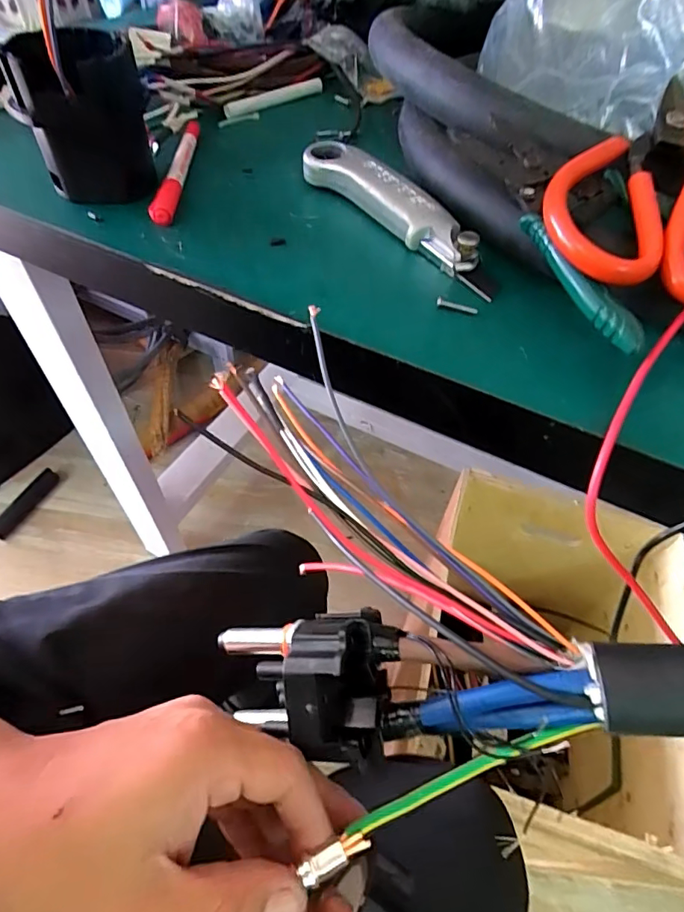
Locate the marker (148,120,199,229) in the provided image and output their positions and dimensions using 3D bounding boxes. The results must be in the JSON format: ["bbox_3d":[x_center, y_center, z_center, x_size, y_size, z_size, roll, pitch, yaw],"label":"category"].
[{"bbox_3d":[-0.111,-0.198,0.345,0.013,0.014,0.135,1,52,-1],"label":"marker"}]

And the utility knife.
[{"bbox_3d":[0.034,-0.154,0.312,0.027,0.027,0.155,-33,60,-24],"label":"utility knife"}]

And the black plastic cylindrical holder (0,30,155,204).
[{"bbox_3d":[-0.149,-0.200,0.298,0.058,0.078,0.056,1,52,-1],"label":"black plastic cylindrical holder"}]

